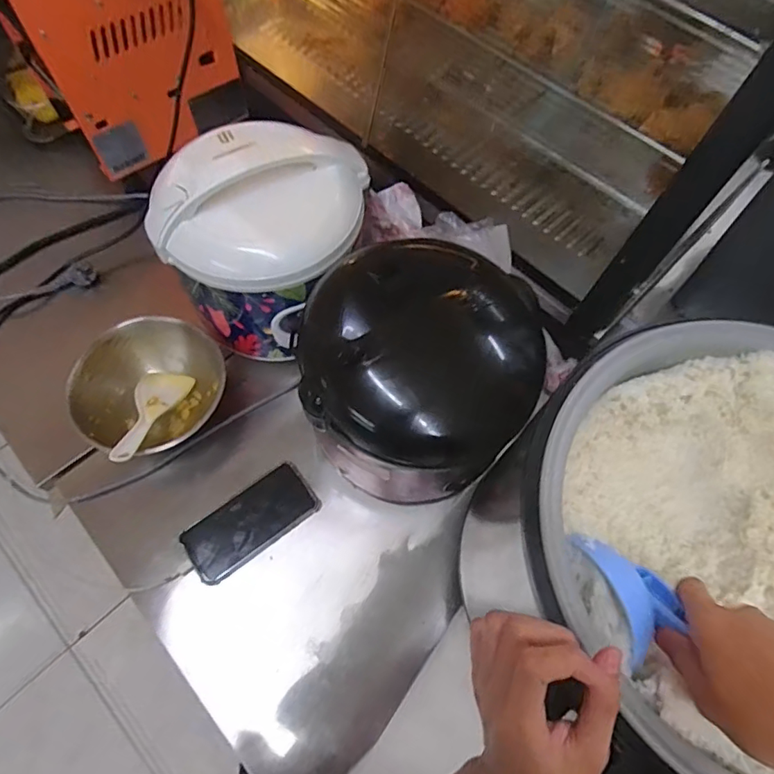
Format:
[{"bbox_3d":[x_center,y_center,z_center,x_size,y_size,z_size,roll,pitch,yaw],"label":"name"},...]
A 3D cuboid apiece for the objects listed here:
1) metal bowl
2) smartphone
[{"bbox_3d":[-0.312,0.006,0.687,0.185,0.119,0.177,1,65,-2],"label":"metal bowl"},{"bbox_3d":[-0.173,0.174,0.657,0.169,0.009,0.079,-35,81,-17],"label":"smartphone"}]

